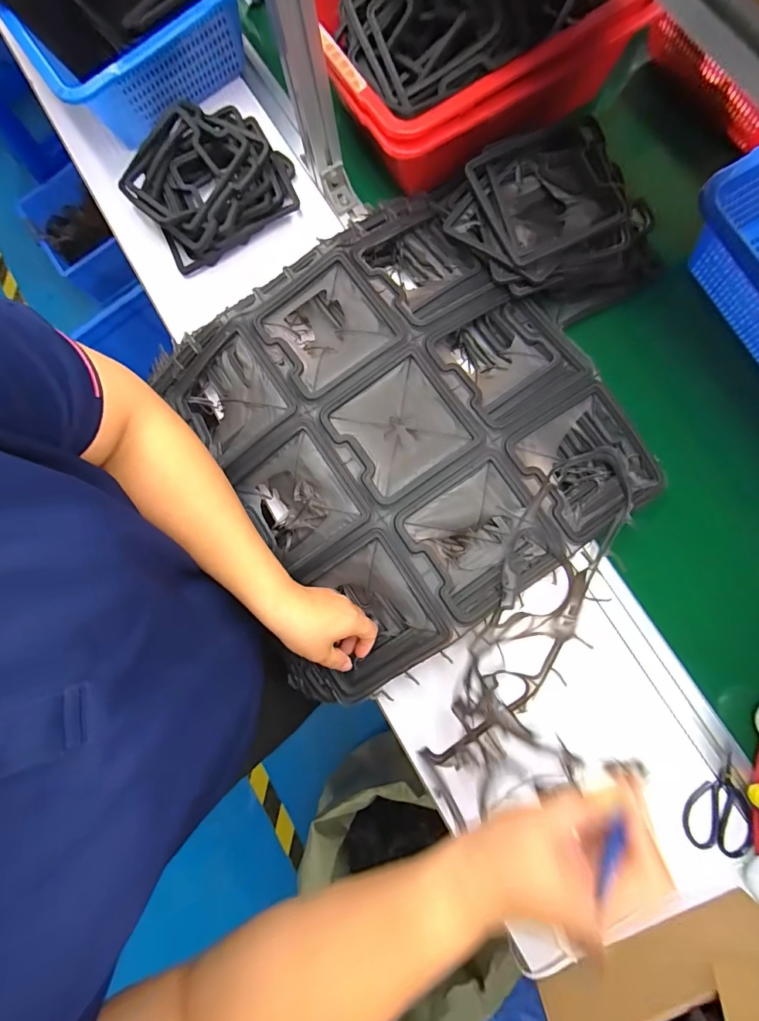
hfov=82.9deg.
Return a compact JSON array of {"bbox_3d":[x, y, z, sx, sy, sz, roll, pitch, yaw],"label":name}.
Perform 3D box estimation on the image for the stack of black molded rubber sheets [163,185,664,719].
[{"bbox_3d":[0.013,-0.092,0.544,0.484,0.081,0.500,-33,81,-6],"label":"stack of black molded rubber sheets"}]

